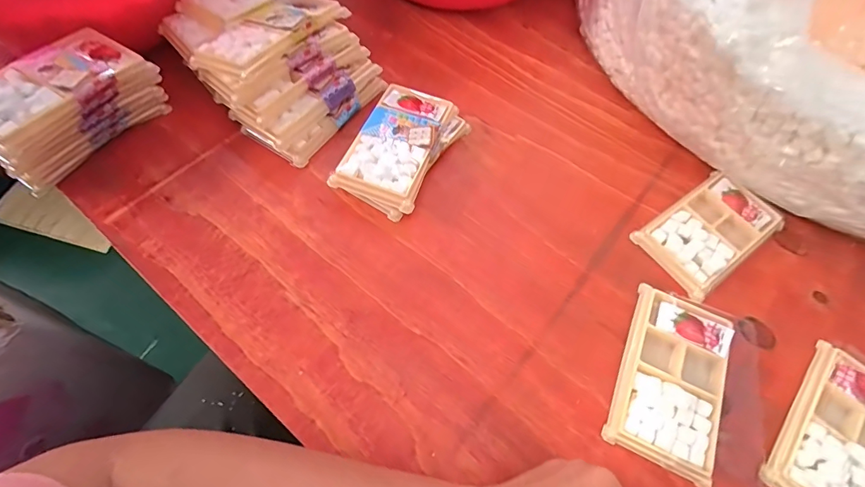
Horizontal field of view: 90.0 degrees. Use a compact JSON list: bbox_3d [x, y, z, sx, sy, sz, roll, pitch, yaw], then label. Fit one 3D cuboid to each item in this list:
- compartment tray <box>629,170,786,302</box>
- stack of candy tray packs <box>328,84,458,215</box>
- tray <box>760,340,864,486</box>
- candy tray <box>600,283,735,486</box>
[{"bbox_3d":[0.261,-0.012,0.409,0.131,0.011,0.078,-33,69,-18],"label":"compartment tray"},{"bbox_3d":[-0.033,-0.093,0.416,0.074,0.033,0.130,20,63,6],"label":"stack of candy tray packs"},{"bbox_3d":[0.315,0.151,0.326,0.080,0.015,0.136,41,68,16],"label":"tray"},{"bbox_3d":[0.191,0.106,0.342,0.077,0.013,0.133,25,64,9],"label":"candy tray"}]

